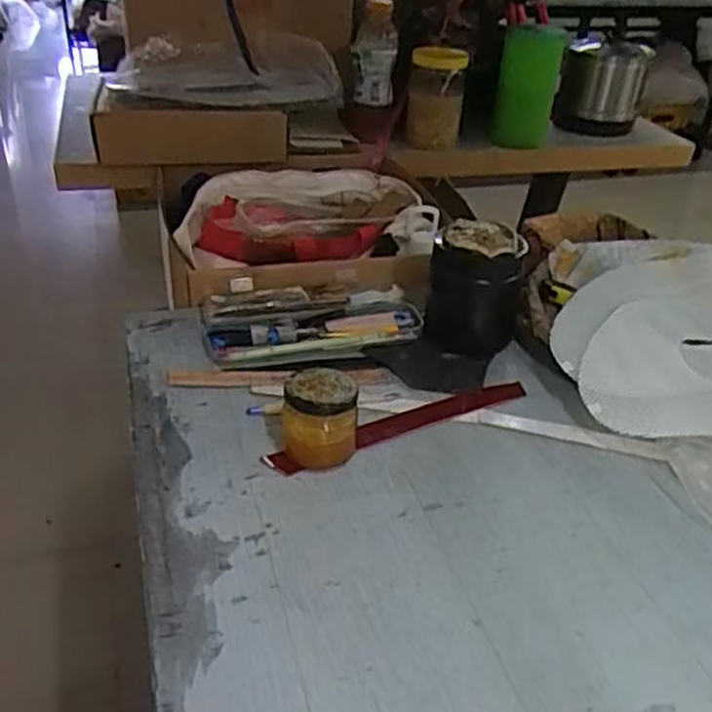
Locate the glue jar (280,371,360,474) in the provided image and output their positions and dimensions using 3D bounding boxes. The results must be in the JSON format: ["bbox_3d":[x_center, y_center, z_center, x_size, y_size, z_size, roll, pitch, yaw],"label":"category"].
[{"bbox_3d":[-0.030,0.053,0.613,0.058,0.073,0.058,1,33,-4],"label":"glue jar"}]

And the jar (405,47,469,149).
[{"bbox_3d":[0.127,-0.407,1.187,0.085,0.140,0.089,9,34,8],"label":"jar"}]

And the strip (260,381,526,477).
[{"bbox_3d":[0.043,0.060,0.665,0.259,0.005,0.029,-16,38,-26],"label":"strip"}]

